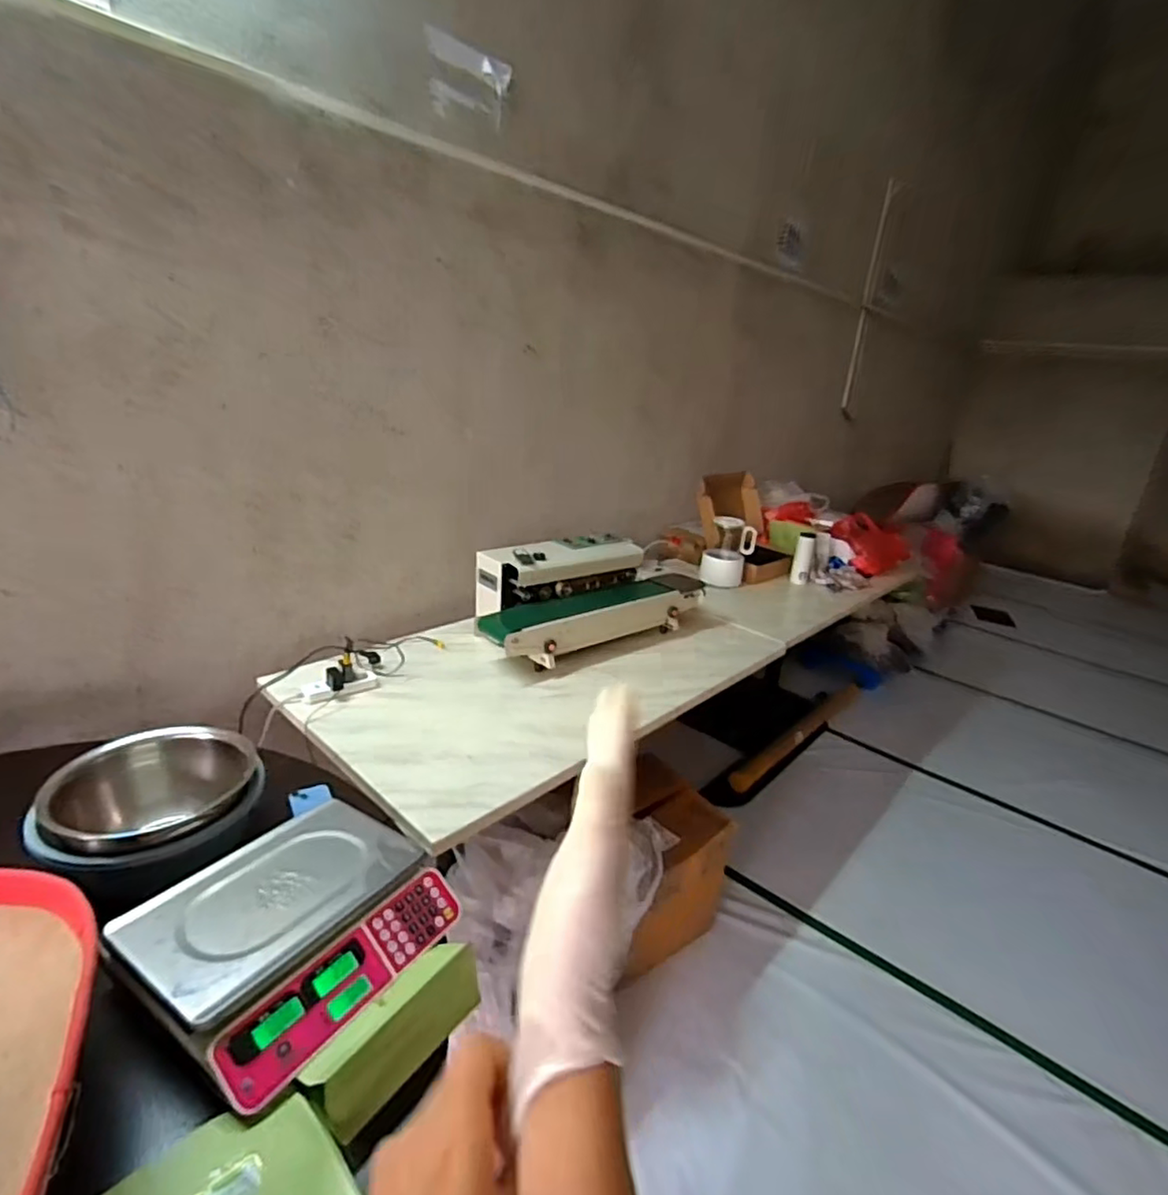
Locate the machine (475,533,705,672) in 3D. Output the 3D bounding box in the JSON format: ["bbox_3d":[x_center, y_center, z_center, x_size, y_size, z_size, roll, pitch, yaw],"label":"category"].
[{"bbox_3d":[0.047,-0.022,1.982,0.802,0.249,0.336,-9,25,-34],"label":"machine"}]

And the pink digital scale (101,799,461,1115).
[{"bbox_3d":[-0.400,0.439,0.865,0.311,0.093,0.342,15,22,25],"label":"pink digital scale"}]

